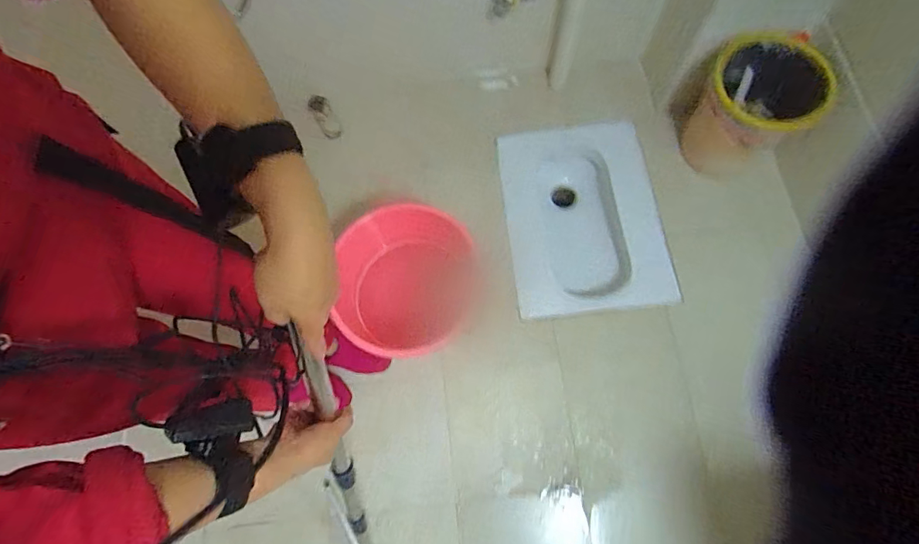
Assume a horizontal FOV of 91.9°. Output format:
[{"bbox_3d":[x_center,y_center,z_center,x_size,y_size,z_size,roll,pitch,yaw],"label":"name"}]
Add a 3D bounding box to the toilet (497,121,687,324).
[{"bbox_3d":[0.349,-0.148,1.281,0.405,0.149,0.558,-6,71,3],"label":"toilet"}]

